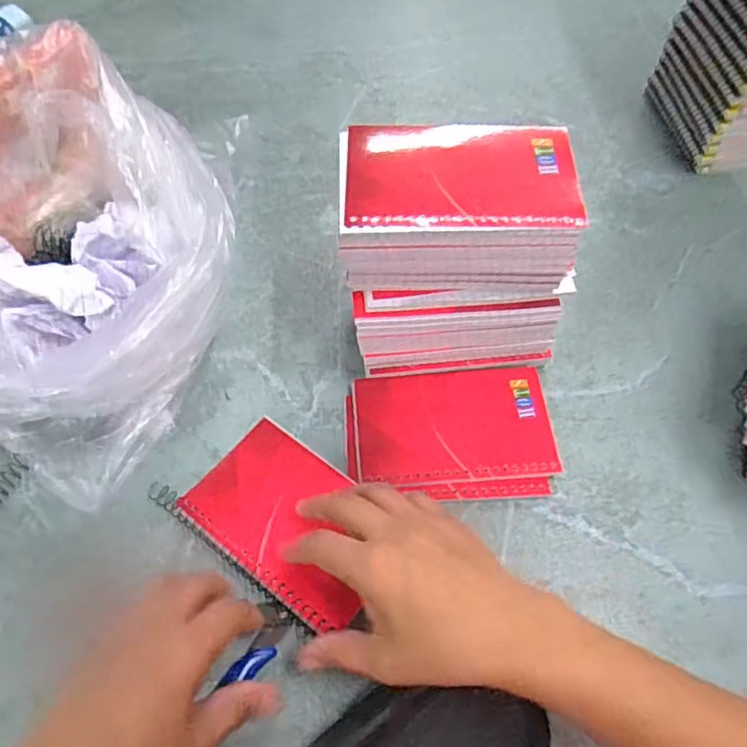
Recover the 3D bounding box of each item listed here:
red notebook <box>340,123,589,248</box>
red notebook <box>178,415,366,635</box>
[{"bbox_3d":[0.049,-0.111,0.347,0.132,0.010,0.088,-1,59,-1],"label":"red notebook"},{"bbox_3d":[-0.052,0.090,0.379,0.131,0.012,0.083,35,65,19],"label":"red notebook"}]

